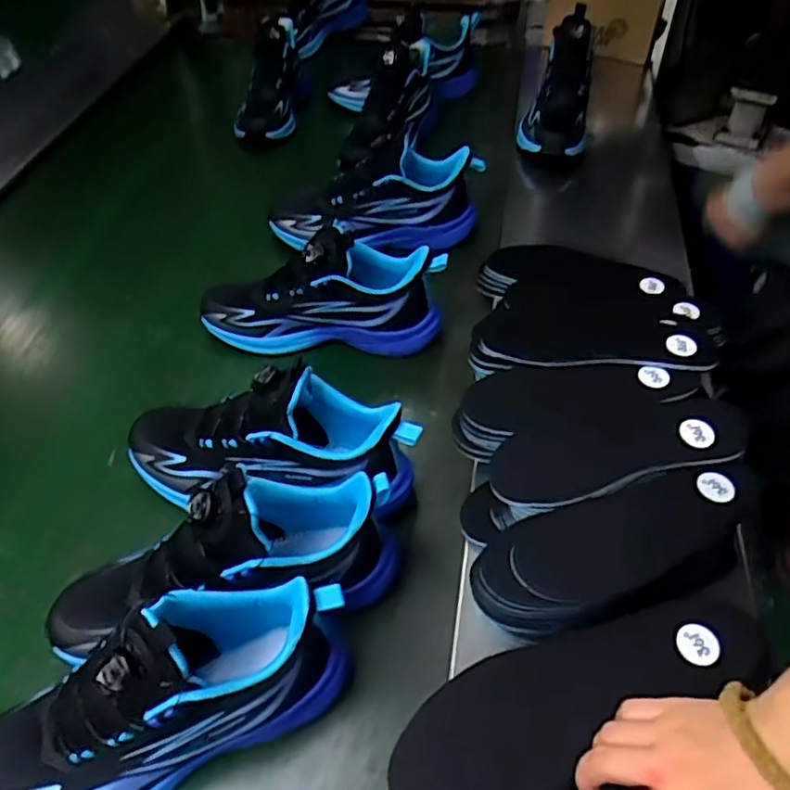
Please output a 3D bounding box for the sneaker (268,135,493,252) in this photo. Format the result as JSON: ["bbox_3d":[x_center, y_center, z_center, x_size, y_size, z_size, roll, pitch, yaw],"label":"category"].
[{"bbox_3d":[-0.025,-0.267,0.851,0.261,0.134,0.091,8,48,1],"label":"sneaker"}]

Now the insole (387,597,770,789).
[{"bbox_3d":[0.121,0.201,0.427,0.263,0.022,0.088,-22,52,-10],"label":"insole"}]

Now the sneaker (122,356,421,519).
[{"bbox_3d":[-0.121,0.042,0.585,0.278,0.132,0.103,11,51,14],"label":"sneaker"}]

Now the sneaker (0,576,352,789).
[{"bbox_3d":[-0.165,0.212,0.438,0.270,0.154,0.095,-19,53,-22],"label":"sneaker"}]

